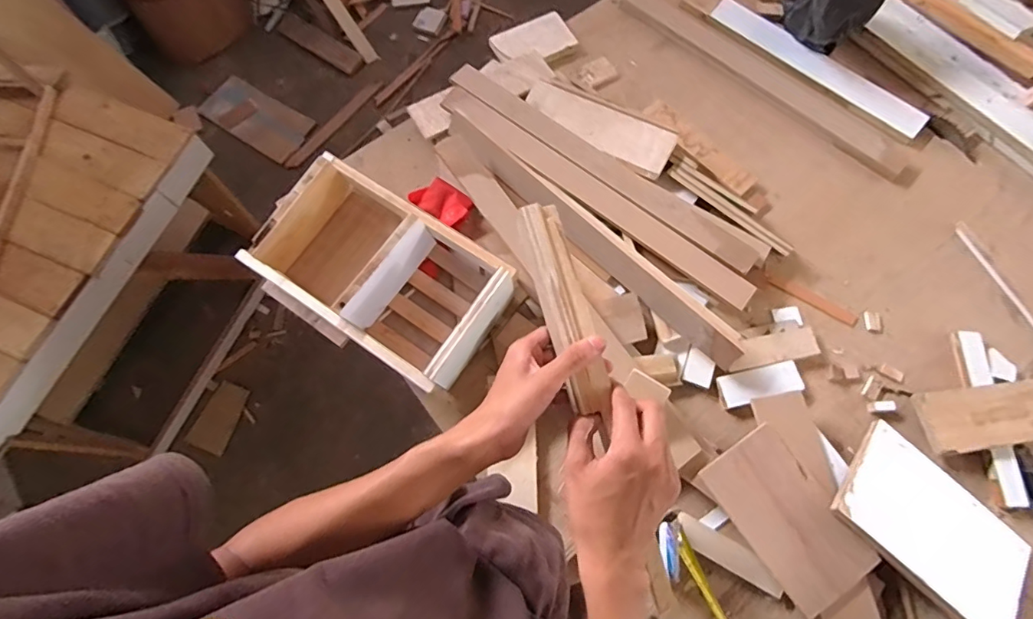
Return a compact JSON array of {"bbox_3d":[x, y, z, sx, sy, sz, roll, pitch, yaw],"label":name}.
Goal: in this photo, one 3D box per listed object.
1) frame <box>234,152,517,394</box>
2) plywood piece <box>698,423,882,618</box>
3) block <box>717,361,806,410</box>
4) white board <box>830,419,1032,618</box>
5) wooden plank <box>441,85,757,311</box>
[{"bbox_3d":[-0.199,-0.054,0.777,0.356,0.132,0.217,33,73,11],"label":"frame"},{"bbox_3d":[0.360,0.274,0.682,0.120,0.012,0.211,-36,75,2],"label":"plywood piece"},{"bbox_3d":[0.363,0.112,0.762,0.119,0.013,0.048,-14,51,1],"label":"block"},{"bbox_3d":[0.552,0.288,0.677,0.250,0.018,0.161,43,64,8],"label":"white board"},{"bbox_3d":[0.121,-0.196,0.847,0.599,0.023,0.054,37,74,12],"label":"wooden plank"}]

